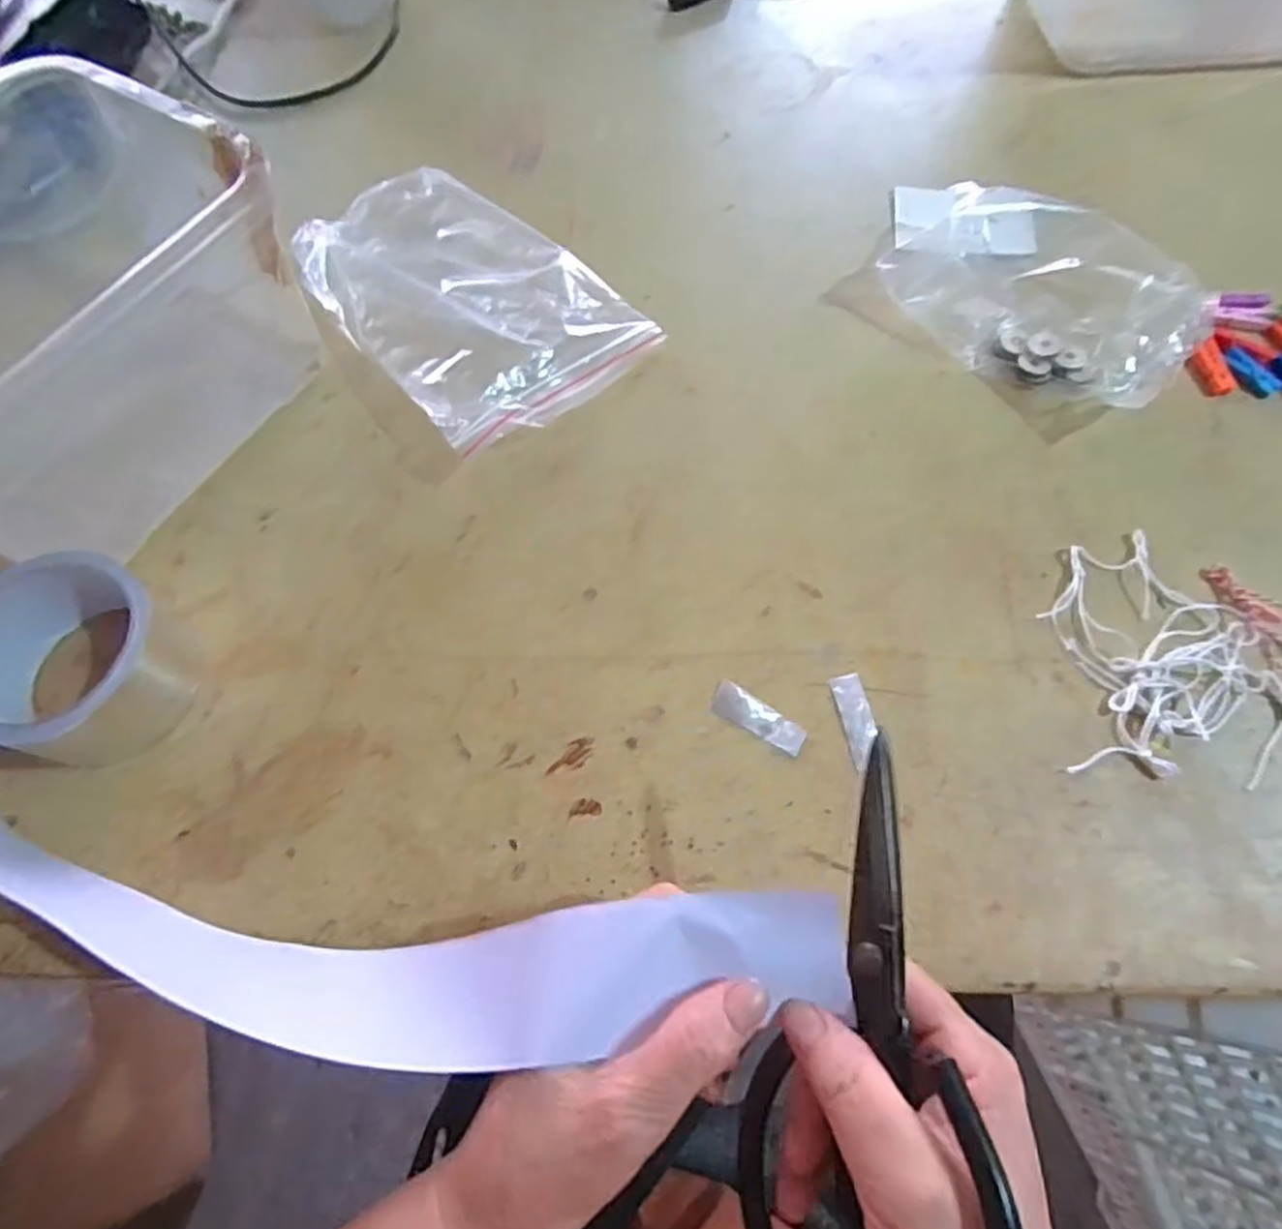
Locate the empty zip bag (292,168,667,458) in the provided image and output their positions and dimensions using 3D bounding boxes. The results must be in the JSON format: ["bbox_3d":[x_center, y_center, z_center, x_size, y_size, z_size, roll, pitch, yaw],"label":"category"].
[{"bbox_3d":[-0.114,-0.200,0.450,0.143,0.041,0.219,-42,71,-16],"label":"empty zip bag"}]

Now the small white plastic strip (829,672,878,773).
[{"bbox_3d":[0.104,0.050,0.350,0.016,0.004,0.046,-8,65,-2],"label":"small white plastic strip"}]

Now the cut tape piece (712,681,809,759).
[{"bbox_3d":[0.057,0.049,0.351,0.047,0.004,0.017,29,69,14],"label":"cut tape piece"}]

